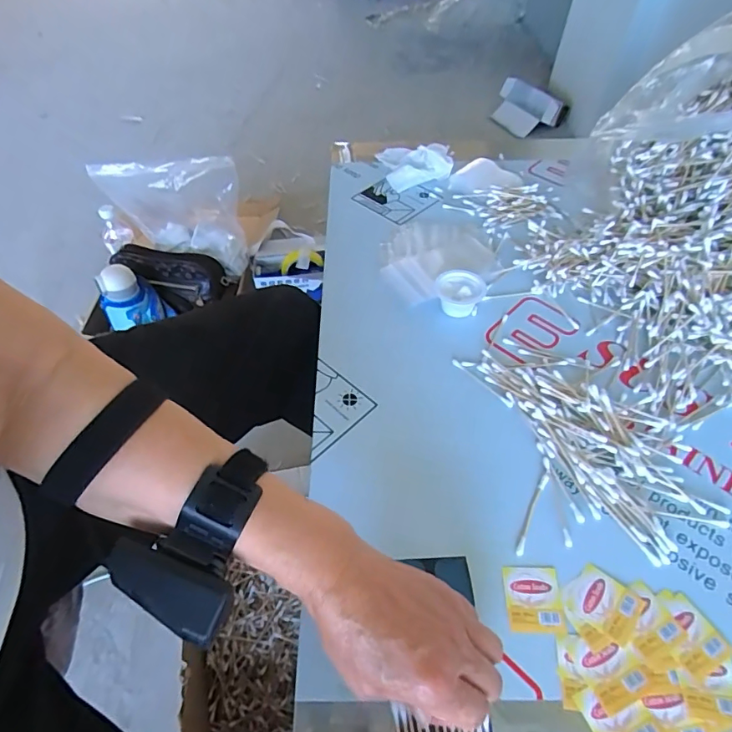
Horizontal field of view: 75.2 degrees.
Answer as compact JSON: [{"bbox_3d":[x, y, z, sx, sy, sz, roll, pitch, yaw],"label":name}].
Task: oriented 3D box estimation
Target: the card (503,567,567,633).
[{"bbox_3d":[0.122,0.168,0.344,0.039,0.004,0.043,0,53,3],"label":"card"}]

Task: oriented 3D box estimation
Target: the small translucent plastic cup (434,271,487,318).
[{"bbox_3d":[0.103,-0.079,0.521,0.053,0.027,0.048,5,54,7],"label":"small translucent plastic cup"}]

